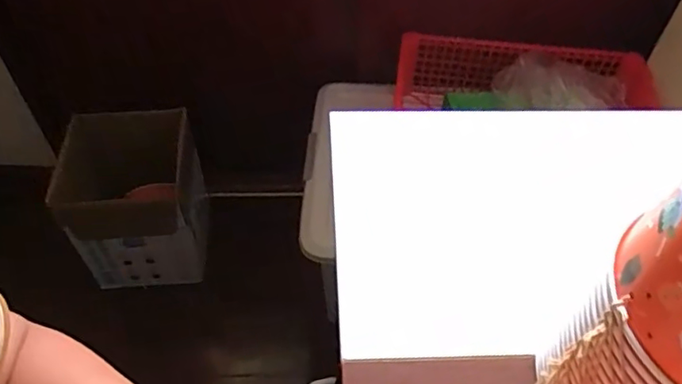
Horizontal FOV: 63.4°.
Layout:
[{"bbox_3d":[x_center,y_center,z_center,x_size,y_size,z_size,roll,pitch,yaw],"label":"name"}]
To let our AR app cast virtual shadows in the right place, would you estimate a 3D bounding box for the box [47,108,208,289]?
[{"bbox_3d":[-0.432,0.026,1.192,0.236,0.322,0.238,-5,52,-5],"label":"box"}]

